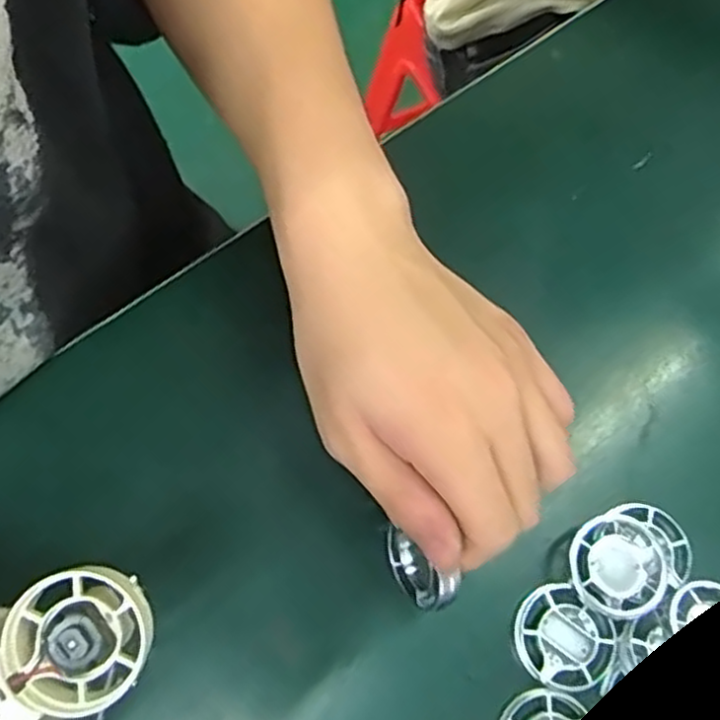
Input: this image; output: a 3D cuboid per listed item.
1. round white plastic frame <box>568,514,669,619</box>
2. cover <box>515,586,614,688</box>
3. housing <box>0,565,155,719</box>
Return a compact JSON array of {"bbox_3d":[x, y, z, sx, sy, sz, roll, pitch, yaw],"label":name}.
[{"bbox_3d":[0.102,0.081,0.292,0.038,0.011,0.037,1,71,-4],"label":"round white plastic frame"},{"bbox_3d":[0.078,0.108,0.286,0.038,0.007,0.034,44,73,10],"label":"cover"},{"bbox_3d":[-0.091,0.087,0.210,0.066,0.015,0.037,-33,73,-10],"label":"housing"}]

